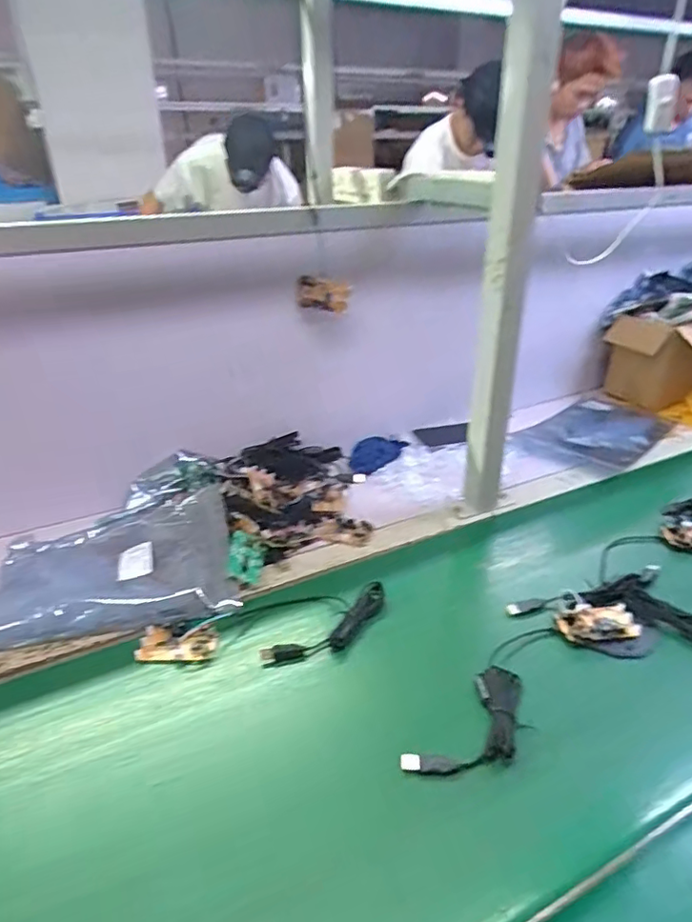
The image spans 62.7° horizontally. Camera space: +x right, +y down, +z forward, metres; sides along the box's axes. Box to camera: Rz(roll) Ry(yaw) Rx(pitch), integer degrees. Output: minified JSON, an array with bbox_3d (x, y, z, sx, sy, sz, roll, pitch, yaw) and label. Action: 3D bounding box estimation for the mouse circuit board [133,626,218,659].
[{"bbox_3d":[-0.177,0.192,0.603,0.080,0.012,0.040,3,32,4],"label":"mouse circuit board"}]

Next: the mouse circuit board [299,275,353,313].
[{"bbox_3d":[-0.033,-0.245,0.839,0.076,0.044,0.011,5,9,-15],"label":"mouse circuit board"}]

